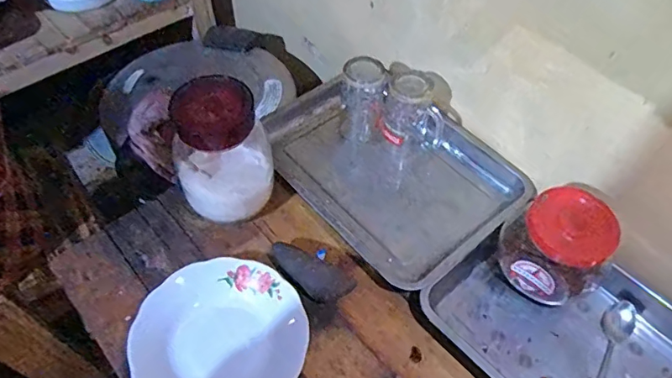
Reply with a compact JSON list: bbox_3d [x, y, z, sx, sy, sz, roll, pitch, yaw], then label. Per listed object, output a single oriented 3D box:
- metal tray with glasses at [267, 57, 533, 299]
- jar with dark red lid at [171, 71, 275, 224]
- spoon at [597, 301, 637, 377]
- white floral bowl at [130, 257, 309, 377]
[{"bbox_3d":[0.077,-0.059,0.775,0.295,0.137,0.376,-35,63,-25],"label":"metal tray with glasses"},{"bbox_3d":[-0.153,-0.053,0.695,0.120,0.175,0.109,-11,55,-10],"label":"jar with dark red lid"},{"bbox_3d":[0.343,0.208,0.631,0.037,0.030,0.143,27,57,16],"label":"spoon"},{"bbox_3d":[-0.141,0.183,0.625,0.204,0.031,0.200,1,54,-2],"label":"white floral bowl"}]

